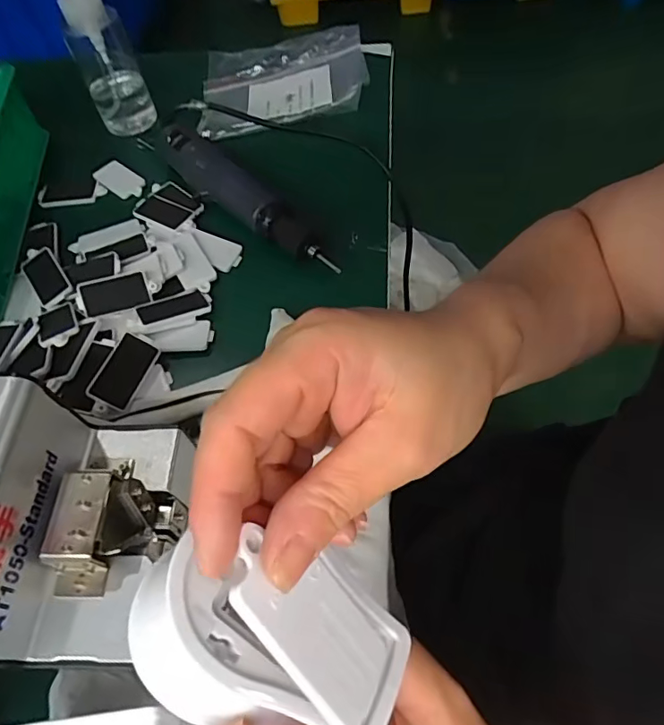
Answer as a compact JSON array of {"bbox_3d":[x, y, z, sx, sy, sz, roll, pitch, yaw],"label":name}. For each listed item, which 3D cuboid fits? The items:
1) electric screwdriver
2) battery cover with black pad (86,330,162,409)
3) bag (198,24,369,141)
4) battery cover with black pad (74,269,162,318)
[{"bbox_3d":[-0.085,-0.160,0.496,0.047,0.030,0.253,-40,65,-17],"label":"electric screwdriver"},{"bbox_3d":[-0.166,0.007,0.407,0.033,0.008,0.061,32,57,-20],"label":"battery cover with black pad"},{"bbox_3d":[-0.059,-0.342,0.609,0.193,0.028,0.189,-7,60,1],"label":"bag"},{"bbox_3d":[-0.190,-0.061,0.450,0.070,0.005,0.031,-11,96,-3],"label":"battery cover with black pad"}]

